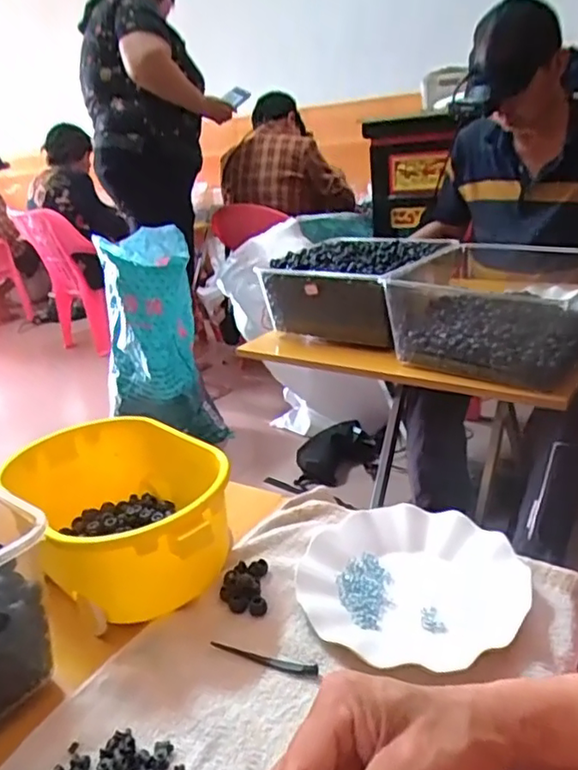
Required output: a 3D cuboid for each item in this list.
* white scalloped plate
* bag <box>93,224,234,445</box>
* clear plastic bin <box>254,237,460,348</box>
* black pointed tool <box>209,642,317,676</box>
[{"bbox_3d":[0.106,0.162,0.520,0.177,0.026,0.170,-5,22,2],"label":"white scalloped plate"},{"bbox_3d":[-0.399,-0.114,1.822,0.316,0.615,0.302,-13,23,-17],"label":"bag"},{"bbox_3d":[0.138,-0.182,1.183,0.289,0.151,0.275,12,29,38],"label":"clear plastic bin"},{"bbox_3d":[-0.020,0.208,0.463,0.089,0.006,0.010,4,24,24],"label":"black pointed tool"}]

